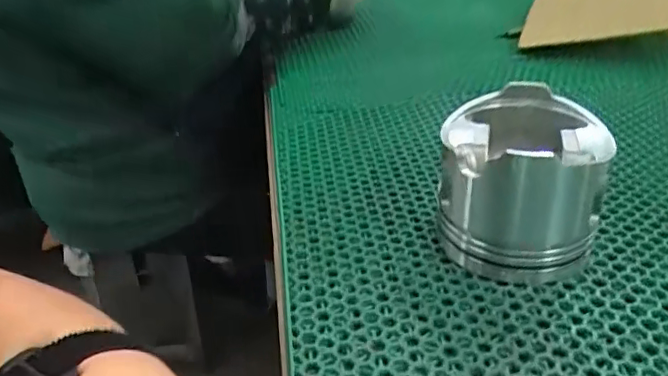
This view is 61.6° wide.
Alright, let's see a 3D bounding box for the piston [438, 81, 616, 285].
[{"bbox_3d":[0.136,-0.010,0.417,0.105,0.097,0.126,5,33,14],"label":"piston"}]

